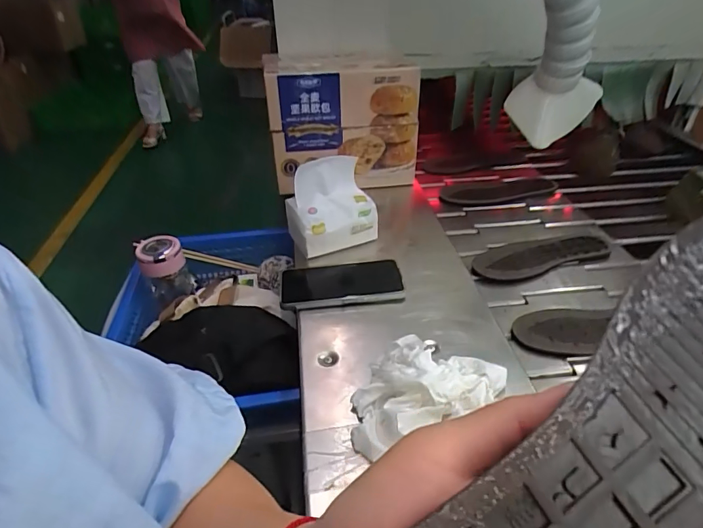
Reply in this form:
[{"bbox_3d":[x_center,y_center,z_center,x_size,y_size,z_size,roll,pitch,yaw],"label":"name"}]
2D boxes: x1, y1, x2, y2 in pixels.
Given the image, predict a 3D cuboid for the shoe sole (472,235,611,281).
[{"bbox_3d":[0.317,-0.013,0.726,0.244,0.013,0.091,-10,37,-12],"label":"shoe sole"}]

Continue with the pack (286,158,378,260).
[{"bbox_3d":[-0.033,-0.084,0.662,0.123,0.116,0.096,-23,43,-26],"label":"pack"}]

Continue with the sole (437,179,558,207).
[{"bbox_3d":[0.316,-0.158,0.926,0.272,0.010,0.091,-14,38,-17],"label":"sole"}]

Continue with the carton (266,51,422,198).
[{"bbox_3d":[-0.017,-0.259,0.803,0.260,0.219,0.133,-6,40,-8],"label":"carton"}]

